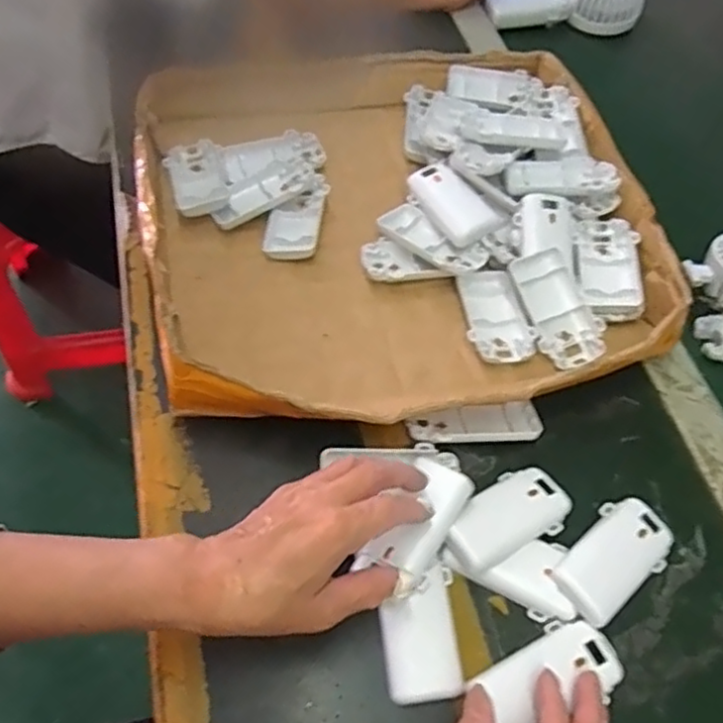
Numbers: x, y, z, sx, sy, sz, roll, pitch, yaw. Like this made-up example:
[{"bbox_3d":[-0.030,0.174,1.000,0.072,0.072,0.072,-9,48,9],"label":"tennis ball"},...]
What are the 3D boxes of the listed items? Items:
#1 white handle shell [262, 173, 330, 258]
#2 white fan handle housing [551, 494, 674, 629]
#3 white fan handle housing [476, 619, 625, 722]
[{"bbox_3d":[-0.057,-0.126,0.590,0.045,0.024,0.087,8,56,3],"label":"white handle shell"},{"bbox_3d":[0.169,0.132,0.447,0.091,0.023,0.048,-34,64,-22],"label":"white fan handle housing"},{"bbox_3d":[0.113,0.189,0.398,0.091,0.021,0.046,-23,60,-20],"label":"white fan handle housing"}]

